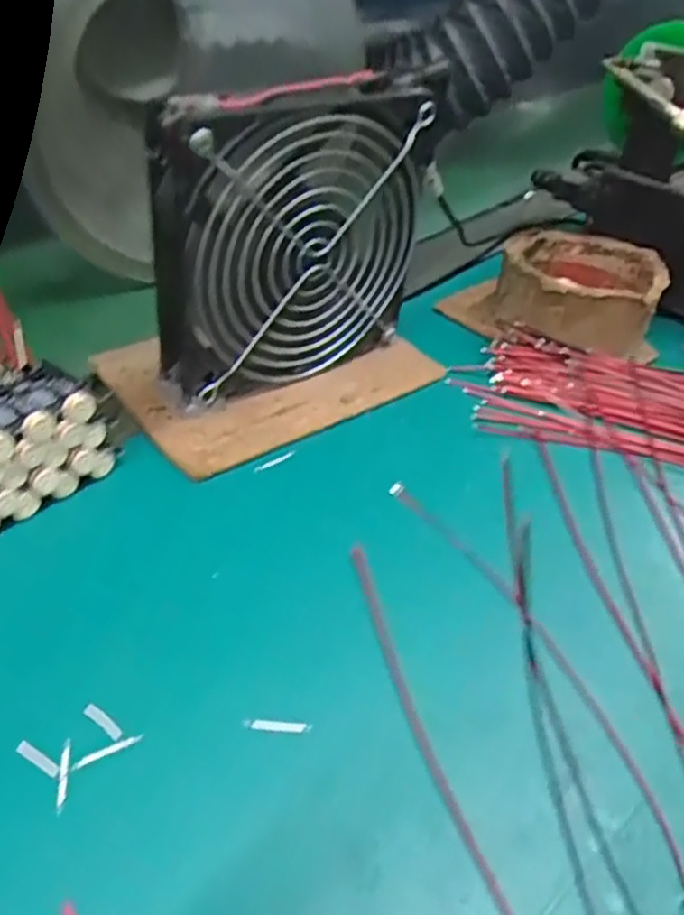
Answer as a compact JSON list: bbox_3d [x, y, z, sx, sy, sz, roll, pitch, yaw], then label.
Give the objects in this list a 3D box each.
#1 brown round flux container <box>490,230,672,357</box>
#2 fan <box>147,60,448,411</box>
[{"bbox_3d":[0.128,-0.091,0.395,0.082,0.039,0.085,4,40,-3],"label":"brown round flux container"},{"bbox_3d":[-0.020,-0.090,0.308,0.119,0.125,0.029,-24,48,-31],"label":"fan"}]

